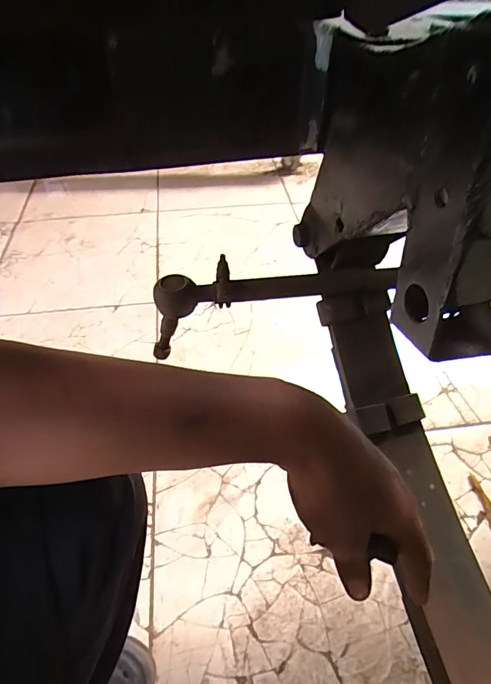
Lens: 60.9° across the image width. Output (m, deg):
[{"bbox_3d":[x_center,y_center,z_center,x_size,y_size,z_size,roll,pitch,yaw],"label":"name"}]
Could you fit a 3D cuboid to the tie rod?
[{"bbox_3d":[0.021,-0.043,0.421,0.225,0.079,0.037,-6,48,-6],"label":"tie rod"}]

